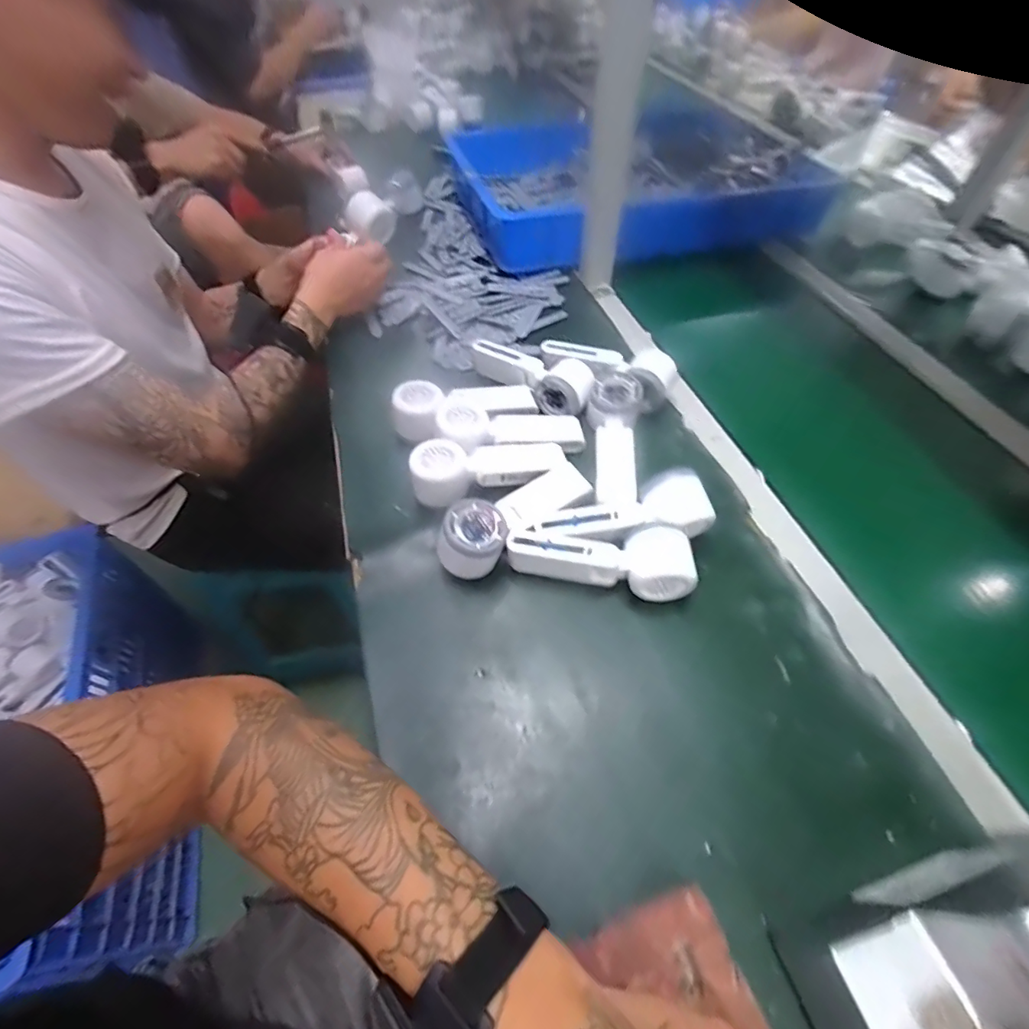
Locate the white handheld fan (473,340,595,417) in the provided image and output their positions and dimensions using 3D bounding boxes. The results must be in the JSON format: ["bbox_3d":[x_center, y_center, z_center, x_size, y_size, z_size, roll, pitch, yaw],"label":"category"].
[{"bbox_3d":[0.019,-0.177,0.609,0.168,0.046,0.054,38,62,23],"label":"white handheld fan"}]

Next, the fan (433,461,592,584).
[{"bbox_3d":[-0.001,0.000,0.480,0.174,0.062,0.055,-38,63,-25],"label":"fan"}]

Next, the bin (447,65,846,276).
[{"bbox_3d":[0.210,-0.590,0.870,0.591,0.087,0.366,-9,55,-4],"label":"bin"}]

